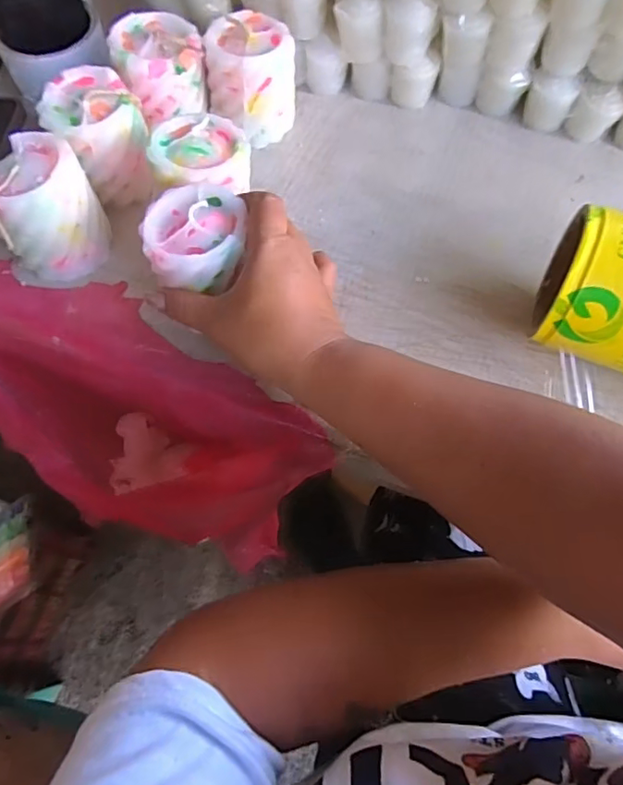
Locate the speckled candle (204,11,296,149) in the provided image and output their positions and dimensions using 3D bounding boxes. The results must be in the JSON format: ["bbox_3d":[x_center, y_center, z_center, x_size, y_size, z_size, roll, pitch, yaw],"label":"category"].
[{"bbox_3d":[-0.047,-0.252,0.435,0.069,0.072,0.069,-6,66,-1],"label":"speckled candle"}]

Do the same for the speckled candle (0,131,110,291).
[{"bbox_3d":[-0.182,-0.122,0.375,0.056,0.073,0.074,28,69,13],"label":"speckled candle"}]

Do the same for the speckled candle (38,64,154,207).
[{"bbox_3d":[-0.153,-0.189,0.403,0.067,0.070,0.076,-16,66,-6],"label":"speckled candle"}]

